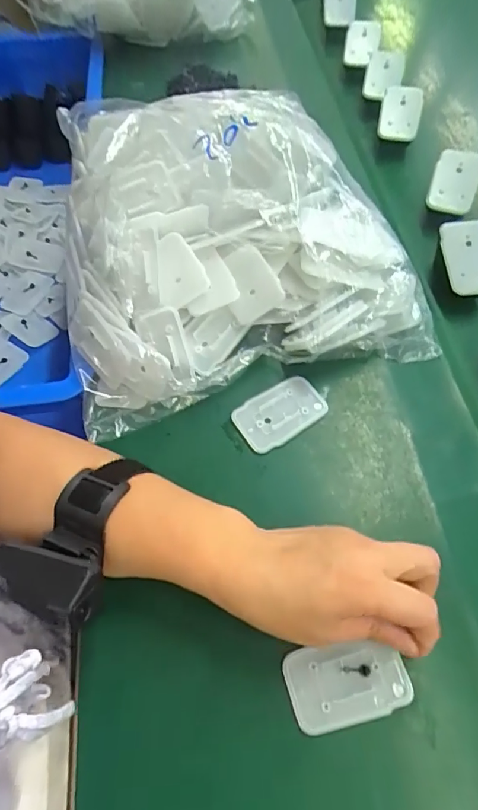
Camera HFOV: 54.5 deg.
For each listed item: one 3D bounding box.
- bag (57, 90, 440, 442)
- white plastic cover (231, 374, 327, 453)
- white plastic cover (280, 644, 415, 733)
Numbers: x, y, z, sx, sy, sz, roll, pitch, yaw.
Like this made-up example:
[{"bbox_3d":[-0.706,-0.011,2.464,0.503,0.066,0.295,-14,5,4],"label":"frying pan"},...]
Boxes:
[{"bbox_3d":[-0.014,-0.151,0.410,0.284,0.108,0.280,-13,61,-5],"label":"bag"},{"bbox_3d":[0.032,0.006,0.362,0.067,0.005,0.044,-30,64,-14],"label":"white plastic cover"},{"bbox_3d":[0.064,0.163,0.274,0.068,0.005,0.042,-14,60,-4],"label":"white plastic cover"}]

